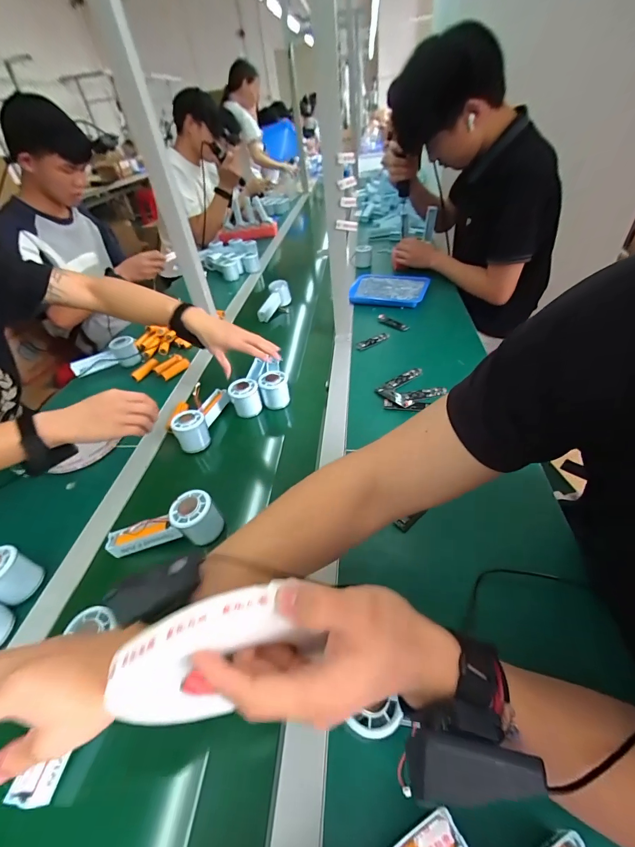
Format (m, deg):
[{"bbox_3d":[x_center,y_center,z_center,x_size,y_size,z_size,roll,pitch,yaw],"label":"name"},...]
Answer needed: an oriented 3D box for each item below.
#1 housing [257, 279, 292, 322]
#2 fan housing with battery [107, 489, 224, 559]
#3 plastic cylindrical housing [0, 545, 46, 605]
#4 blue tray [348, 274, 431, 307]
[{"bbox_3d":[-0.128,-0.349,1.016,0.059,0.059,0.133,16,65,23],"label":"housing"},{"bbox_3d":[-0.213,0.144,0.488,0.148,0.067,0.052,-9,43,-2],"label":"fan housing with battery"},{"bbox_3d":[-0.404,0.197,0.452,0.053,0.059,0.057,13,46,21],"label":"plastic cylindrical housing"},{"bbox_3d":[0.203,-0.384,1.008,0.211,0.025,0.181,11,46,19],"label":"blue tray"}]

